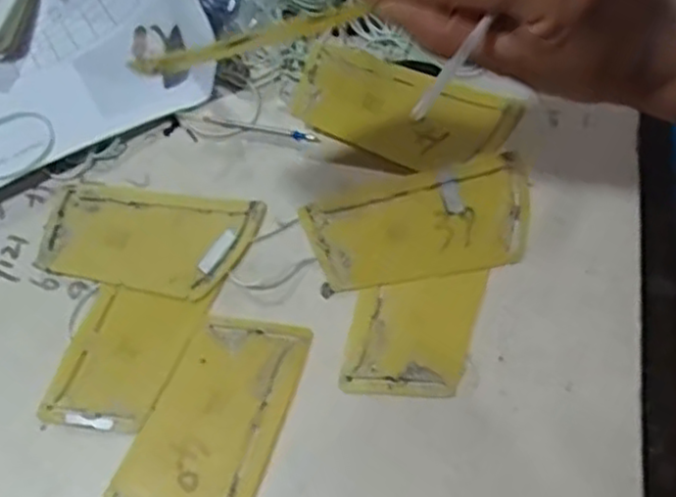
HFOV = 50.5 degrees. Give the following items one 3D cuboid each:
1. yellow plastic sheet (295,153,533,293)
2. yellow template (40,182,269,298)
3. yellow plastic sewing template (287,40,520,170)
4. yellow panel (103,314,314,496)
[{"bbox_3d":[0.046,-0.012,0.379,0.117,0.004,0.065,-17,62,-3],"label":"yellow plastic sheet"},{"bbox_3d":[-0.106,-0.009,0.395,0.116,0.004,0.065,10,61,9],"label":"yellow template"},{"bbox_3d":[0.036,-0.079,0.414,0.125,0.009,0.062,19,71,10],"label":"yellow plastic sewing template"},{"bbox_3d":[-0.062,0.087,0.335,0.064,0.004,0.122,14,61,12],"label":"yellow panel"}]

